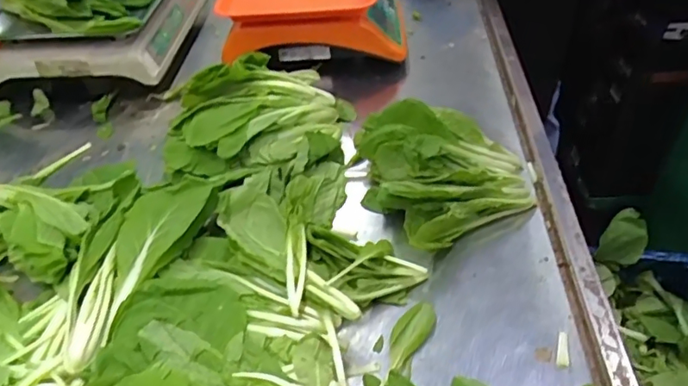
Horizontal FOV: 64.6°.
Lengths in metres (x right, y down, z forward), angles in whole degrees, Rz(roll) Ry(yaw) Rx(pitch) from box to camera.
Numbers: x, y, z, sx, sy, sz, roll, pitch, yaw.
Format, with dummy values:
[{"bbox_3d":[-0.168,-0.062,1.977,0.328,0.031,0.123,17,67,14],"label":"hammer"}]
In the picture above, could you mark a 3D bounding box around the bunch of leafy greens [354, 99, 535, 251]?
[{"bbox_3d":[0.110,-0.025,0.611,0.189,0.083,0.187,2,42,5],"label":"bunch of leafy greens"}]

